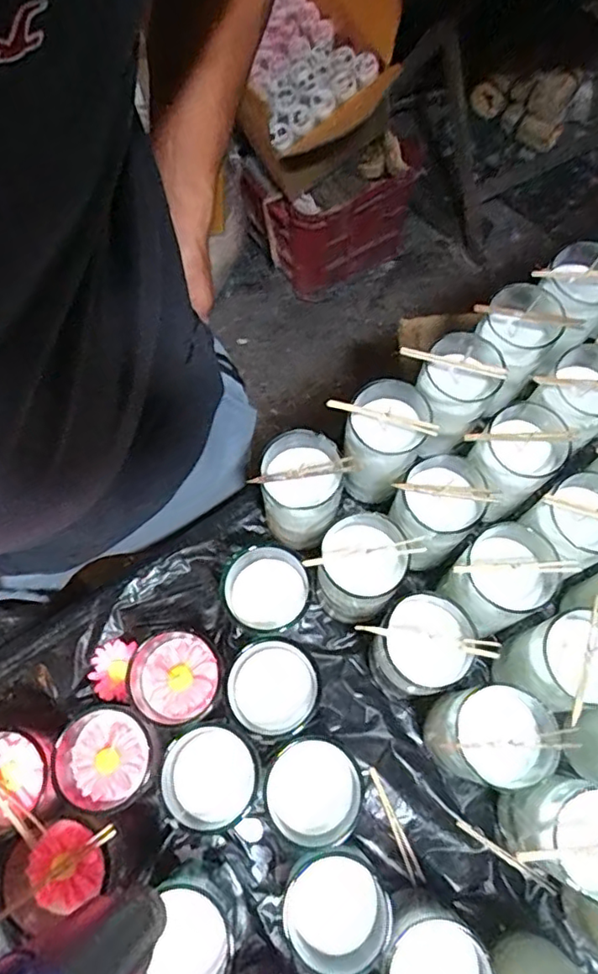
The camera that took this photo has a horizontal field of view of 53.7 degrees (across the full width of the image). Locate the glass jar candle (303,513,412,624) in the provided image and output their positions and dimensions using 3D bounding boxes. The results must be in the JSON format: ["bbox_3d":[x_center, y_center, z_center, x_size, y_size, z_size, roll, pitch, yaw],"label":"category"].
[{"bbox_3d":[0.050,0.071,0.493,0.066,0.120,0.064,-42,74,-13],"label":"glass jar candle"}]

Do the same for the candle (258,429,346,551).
[{"bbox_3d":[0.003,0.005,0.503,0.066,0.109,0.066,-1,69,1],"label":"candle"}]

